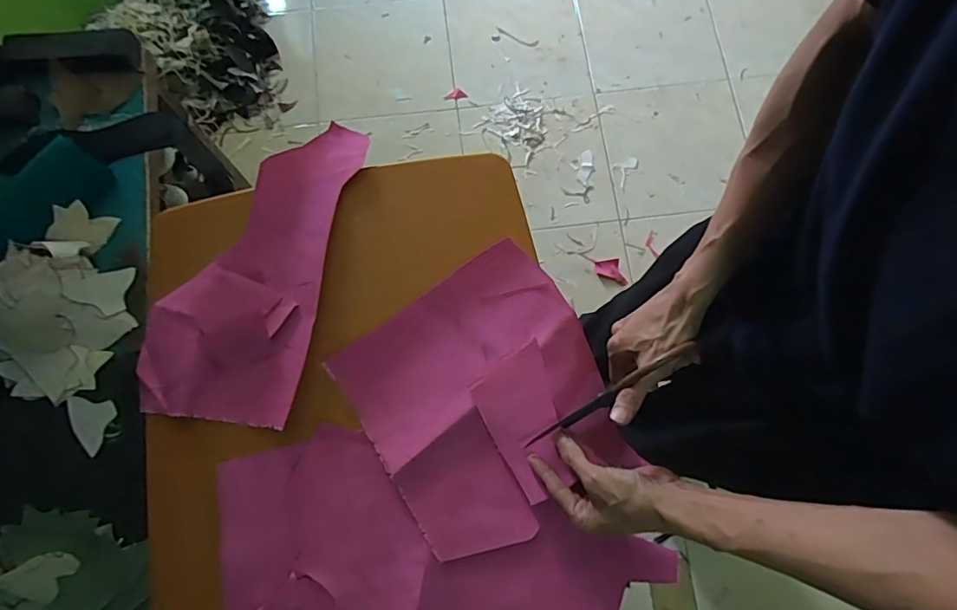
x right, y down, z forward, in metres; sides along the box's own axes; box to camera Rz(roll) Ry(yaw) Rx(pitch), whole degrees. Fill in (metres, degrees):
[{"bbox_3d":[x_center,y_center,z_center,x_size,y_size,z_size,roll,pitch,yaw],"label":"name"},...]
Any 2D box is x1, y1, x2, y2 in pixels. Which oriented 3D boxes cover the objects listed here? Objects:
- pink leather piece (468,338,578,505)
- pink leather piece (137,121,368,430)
[{"bbox_3d":[0.051,0.127,0.568,0.085,0.008,0.152,-26,70,11],"label":"pink leather piece"},{"bbox_3d":[-0.278,-0.058,0.645,0.192,0.026,0.383,11,76,3],"label":"pink leather piece"}]

